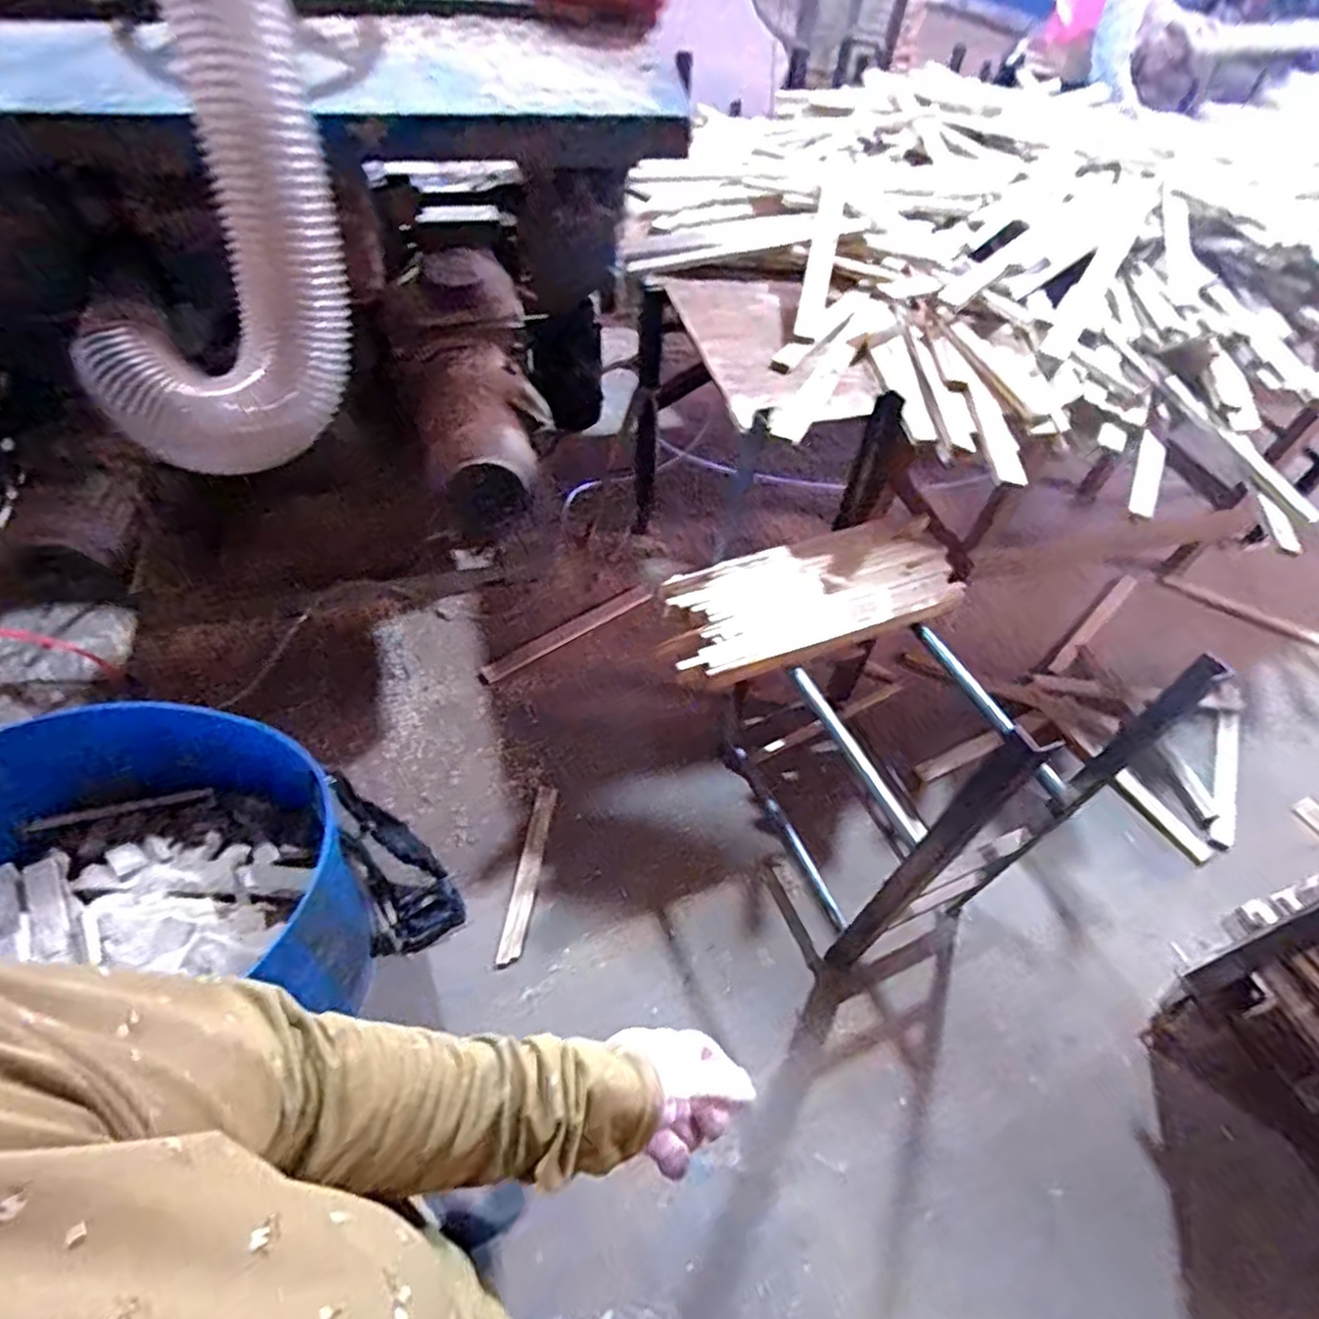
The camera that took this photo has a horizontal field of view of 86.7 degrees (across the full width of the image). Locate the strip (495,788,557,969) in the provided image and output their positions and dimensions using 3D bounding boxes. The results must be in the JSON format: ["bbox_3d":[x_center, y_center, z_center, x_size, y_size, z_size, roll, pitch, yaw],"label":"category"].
[{"bbox_3d":[-0.262,0.419,1.391,0.045,0.007,0.366,8,49,0],"label":"strip"}]

